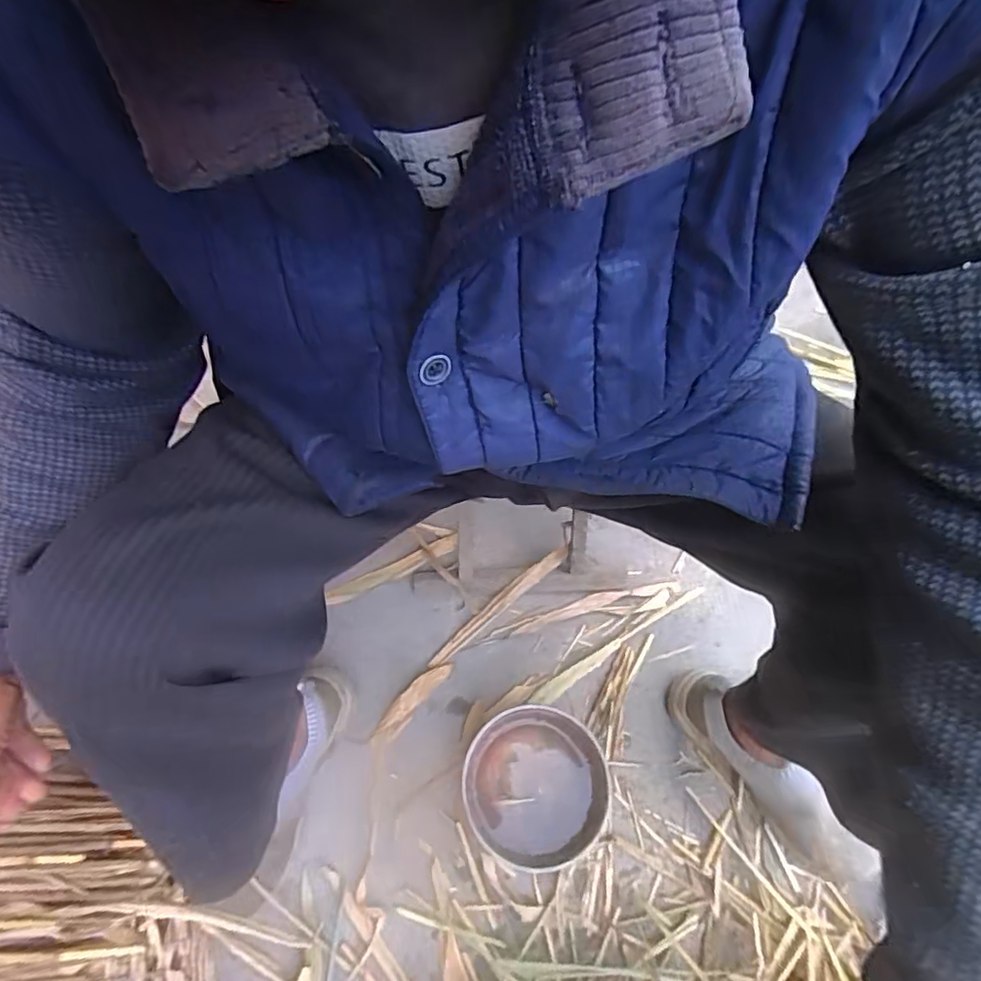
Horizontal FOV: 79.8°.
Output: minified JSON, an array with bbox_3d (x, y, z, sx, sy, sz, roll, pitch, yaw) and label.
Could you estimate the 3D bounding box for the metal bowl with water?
[{"bbox_3d":[0.049,0.341,0.679,0.155,0.075,0.166,0,59,0],"label":"metal bowl with water"}]

